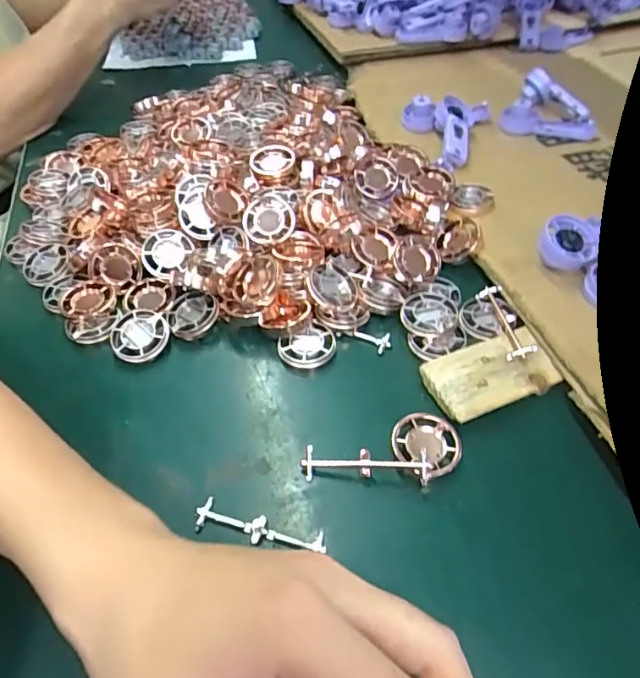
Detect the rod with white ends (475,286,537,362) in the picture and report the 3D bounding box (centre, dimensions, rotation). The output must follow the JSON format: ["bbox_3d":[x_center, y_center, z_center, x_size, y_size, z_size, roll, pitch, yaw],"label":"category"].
[{"bbox_3d":[0.128,-0.014,0.360,0.018,0.013,0.072,-4,50,-4],"label":"rod with white ends"}]

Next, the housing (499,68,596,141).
[{"bbox_3d":[0.241,-0.236,0.535,0.087,0.037,0.073,26,54,20],"label":"housing"}]

